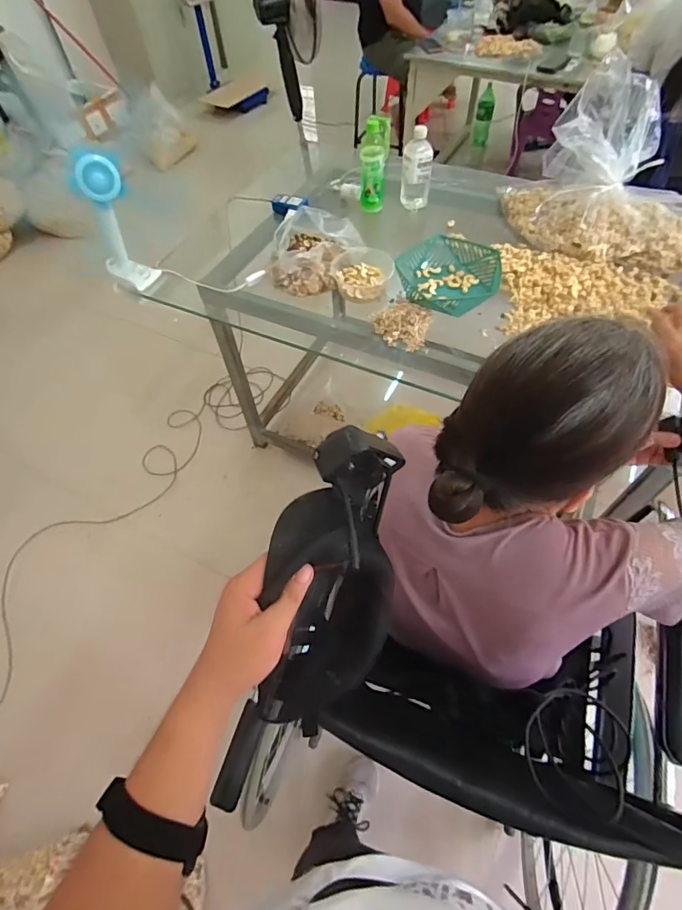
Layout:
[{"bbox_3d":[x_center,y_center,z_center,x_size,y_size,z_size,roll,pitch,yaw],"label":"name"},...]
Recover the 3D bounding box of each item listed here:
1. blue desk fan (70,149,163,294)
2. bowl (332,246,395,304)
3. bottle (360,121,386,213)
[{"bbox_3d":[-0.519,-0.530,1.029,0.093,0.290,0.098,35,65,24],"label":"blue desk fan"},{"bbox_3d":[0.054,-0.428,1.069,0.139,0.054,0.153,-12,56,-4],"label":"bowl"},{"bbox_3d":[0.085,-0.757,1.210,0.067,0.203,0.065,2,56,6],"label":"bottle"}]

